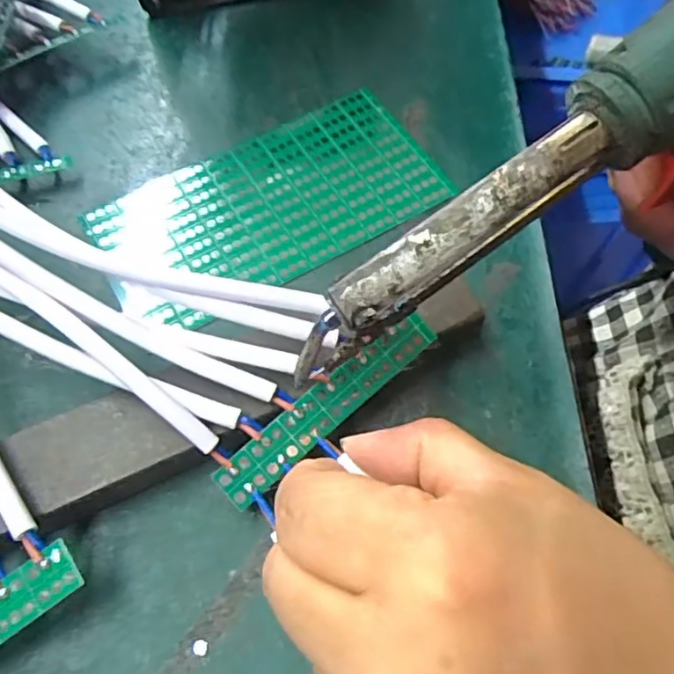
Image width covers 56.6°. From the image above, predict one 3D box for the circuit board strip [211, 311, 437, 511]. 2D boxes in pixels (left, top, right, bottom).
[{"bbox_3d":[-0.003,0.020,0.190,0.078,0.004,0.014,-41,89,-7],"label":"circuit board strip"}]

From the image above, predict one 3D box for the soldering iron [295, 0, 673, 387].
[{"bbox_3d":[0.065,-0.046,0.161,0.176,0.027,0.040,-34,66,6],"label":"soldering iron"}]

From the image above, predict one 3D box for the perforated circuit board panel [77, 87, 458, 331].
[{"bbox_3d":[-0.027,-0.053,0.246,0.130,0.004,0.069,-28,66,-14],"label":"perforated circuit board panel"}]

